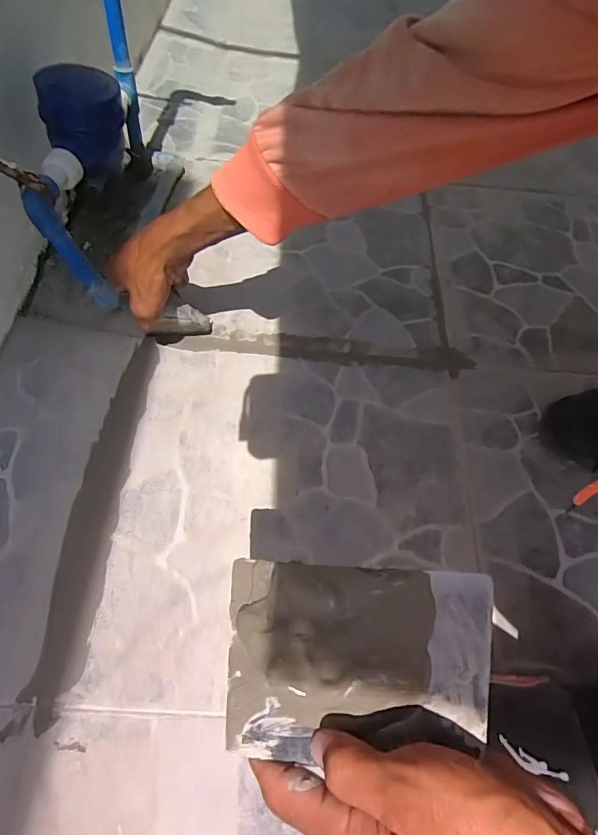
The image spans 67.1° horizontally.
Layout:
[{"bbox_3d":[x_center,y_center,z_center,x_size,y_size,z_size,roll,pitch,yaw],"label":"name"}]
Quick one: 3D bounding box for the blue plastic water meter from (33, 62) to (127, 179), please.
[{"bbox_3d":[-0.247,-0.343,0.530,0.083,0.105,0.090,-12,61,-12],"label":"blue plastic water meter"}]

